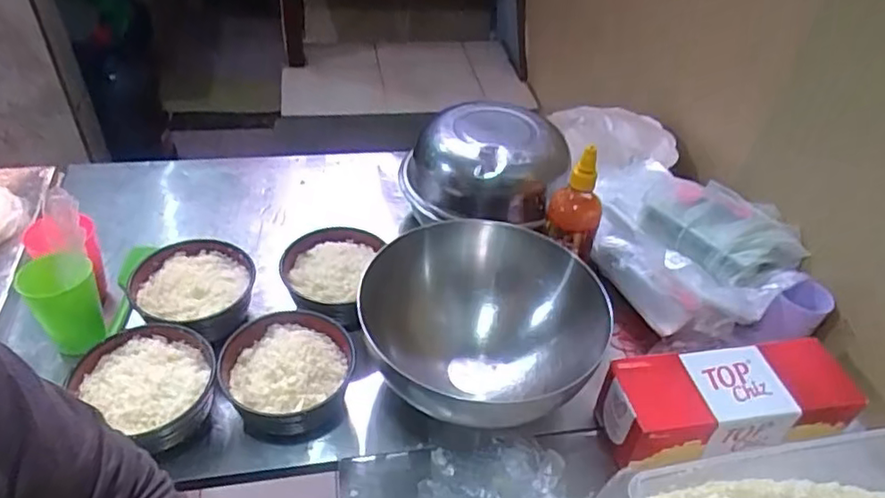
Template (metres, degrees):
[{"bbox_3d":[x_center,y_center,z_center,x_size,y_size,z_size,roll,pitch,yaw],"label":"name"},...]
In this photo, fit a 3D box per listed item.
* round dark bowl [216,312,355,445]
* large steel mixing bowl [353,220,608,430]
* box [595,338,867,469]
[{"bbox_3d":[-0.177,0.142,0.693,0.142,0.060,0.133,4,41,-3],"label":"round dark bowl"},{"bbox_3d":[0.039,0.096,0.707,0.252,0.131,0.250,4,41,-3],"label":"large steel mixing bowl"},{"bbox_3d":[0.319,0.170,0.681,0.269,0.078,0.106,-5,42,-12],"label":"box"}]

